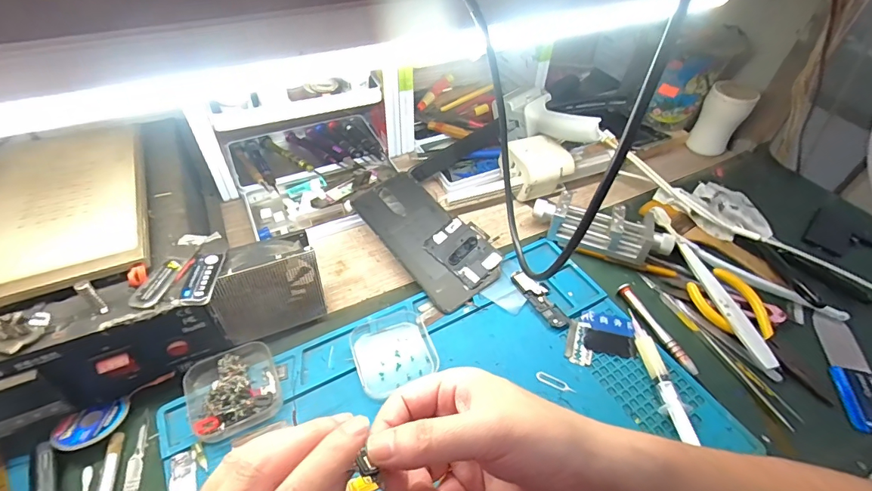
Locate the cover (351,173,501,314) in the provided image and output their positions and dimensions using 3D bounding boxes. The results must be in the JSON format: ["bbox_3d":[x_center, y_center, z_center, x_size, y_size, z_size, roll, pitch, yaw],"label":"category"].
[{"bbox_3d":[-0.013,-0.010,0.427,0.072,0.004,0.160,-33,66,-21],"label":"cover"}]

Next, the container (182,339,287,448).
[{"bbox_3d":[-0.153,0.106,0.317,0.062,0.019,0.064,-21,51,-20],"label":"container"}]

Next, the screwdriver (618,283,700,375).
[{"bbox_3d":[0.196,0.072,0.376,0.009,0.009,0.093,-16,50,-16],"label":"screwdriver"}]

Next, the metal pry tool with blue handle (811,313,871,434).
[{"bbox_3d":[0.348,0.104,0.353,0.039,0.004,0.106,13,48,10],"label":"metal pry tool with blue handle"}]

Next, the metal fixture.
[{"bbox_3d":[0.173,-0.021,0.441,0.135,0.033,0.058,20,49,15],"label":"metal fixture"}]

